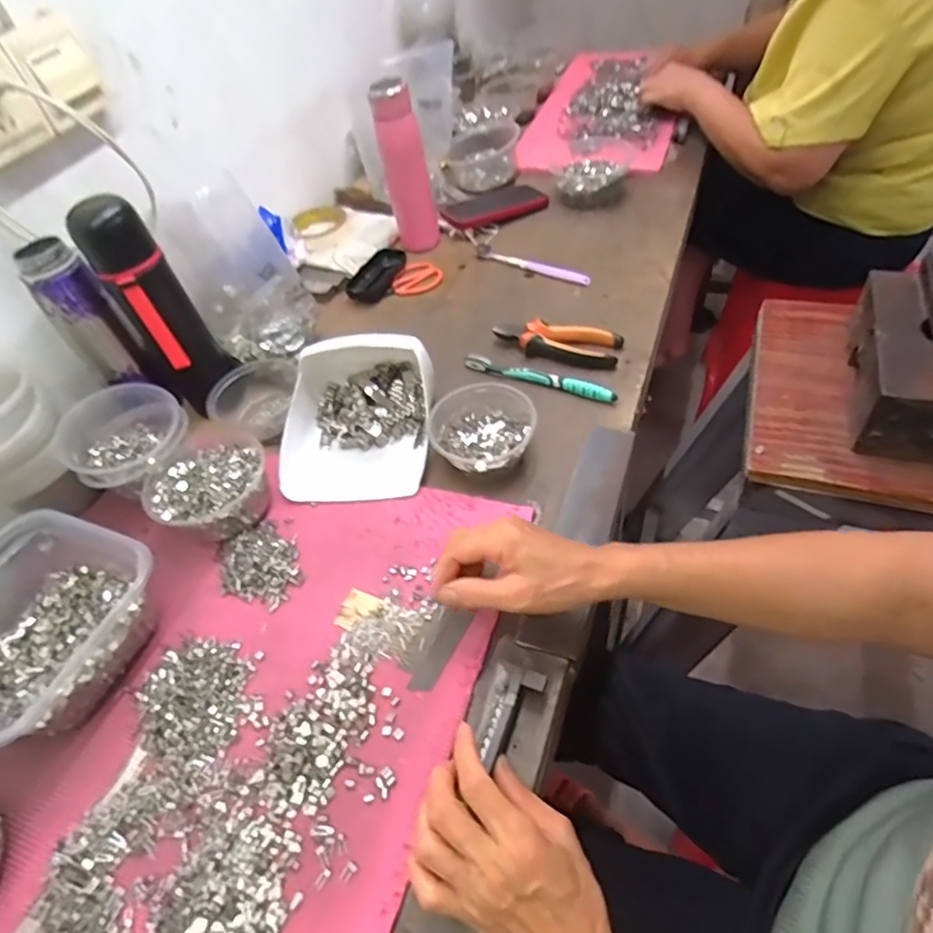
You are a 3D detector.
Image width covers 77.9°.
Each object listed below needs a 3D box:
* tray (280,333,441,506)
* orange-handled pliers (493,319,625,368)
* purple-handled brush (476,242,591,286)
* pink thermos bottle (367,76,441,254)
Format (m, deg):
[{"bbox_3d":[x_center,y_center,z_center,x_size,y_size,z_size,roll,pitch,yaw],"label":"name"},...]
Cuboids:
[{"bbox_3d":[-0.116,-0.061,0.608,0.159,0.080,0.180,-3,50,6],"label":"tray"},{"bbox_3d":[0.106,-0.148,0.684,0.146,0.017,0.054,9,52,17],"label":"orange-handled pliers"},{"bbox_3d":[0.091,-0.289,0.819,0.181,0.017,0.016,26,58,28],"label":"purple-handled brush"},{"bbox_3d":[-0.085,-0.423,0.818,0.052,0.212,0.052,-36,53,-20],"label":"pink thermos bottle"}]

